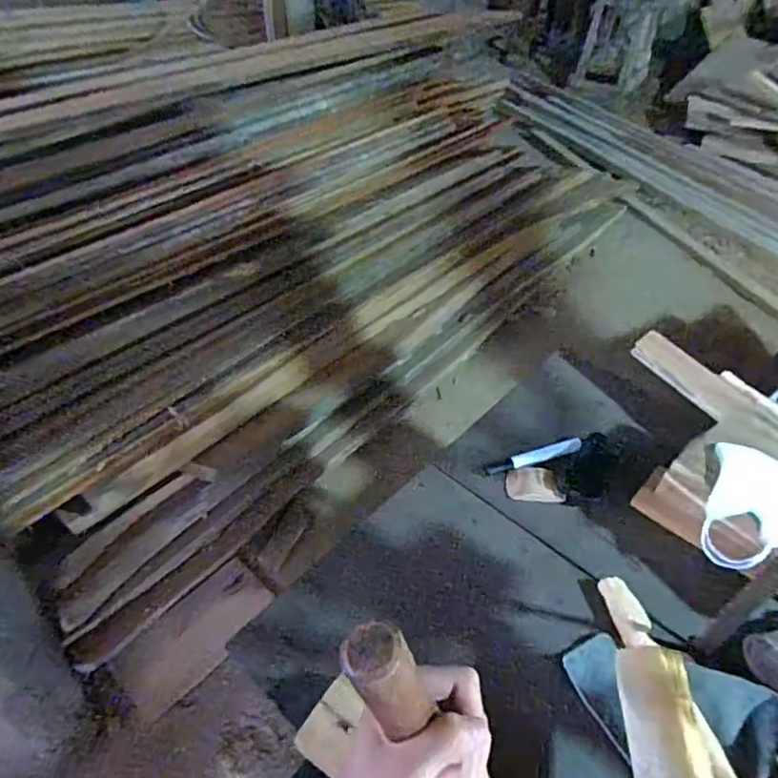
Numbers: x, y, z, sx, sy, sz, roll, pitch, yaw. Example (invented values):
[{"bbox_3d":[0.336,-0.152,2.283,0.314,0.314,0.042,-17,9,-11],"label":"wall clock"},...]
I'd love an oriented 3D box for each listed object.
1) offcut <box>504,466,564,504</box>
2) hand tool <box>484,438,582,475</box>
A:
[{"bbox_3d":[0.180,0.118,0.711,0.069,0.009,0.046,6,44,4],"label":"offcut"},{"bbox_3d":[0.184,0.085,0.733,0.127,0.017,0.020,-9,45,-11],"label":"hand tool"}]

